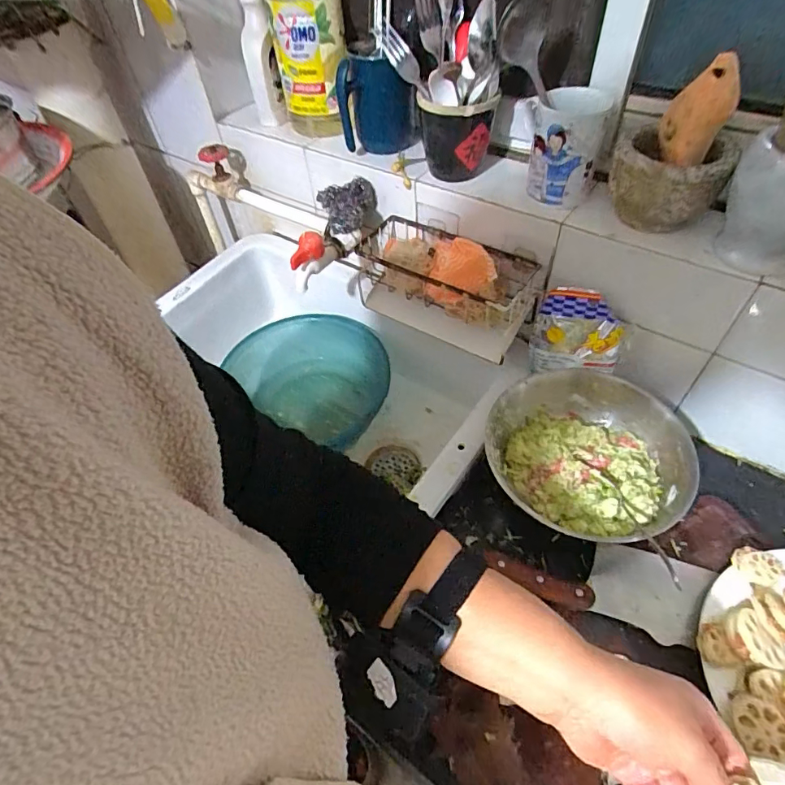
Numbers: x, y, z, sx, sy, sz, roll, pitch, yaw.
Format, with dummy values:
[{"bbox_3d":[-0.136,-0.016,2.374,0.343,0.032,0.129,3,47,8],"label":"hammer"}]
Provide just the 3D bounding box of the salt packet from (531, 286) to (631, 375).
[{"bbox_3d":[0.230,-0.071,0.583,0.108,0.103,0.042,7,52,10],"label":"salt packet"}]

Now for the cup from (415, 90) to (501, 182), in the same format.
[{"bbox_3d":[0.078,-0.323,0.594,0.098,0.100,0.094,-2,51,3],"label":"cup"}]

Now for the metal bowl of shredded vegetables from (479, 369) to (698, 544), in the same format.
[{"bbox_3d":[0.224,0.071,0.548,0.219,0.089,0.214,-2,51,3],"label":"metal bowl of shredded vegetables"}]

